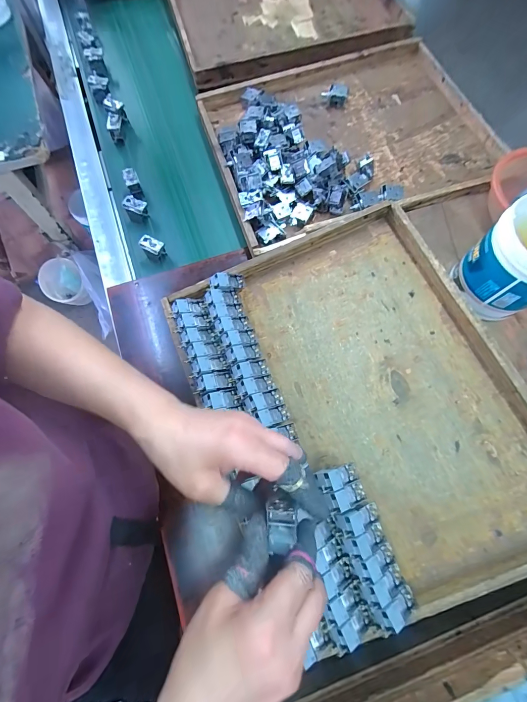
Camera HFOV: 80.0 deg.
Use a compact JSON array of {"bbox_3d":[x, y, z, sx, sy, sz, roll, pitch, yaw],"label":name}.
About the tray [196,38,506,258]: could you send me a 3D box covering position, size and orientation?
[{"bbox_3d":[0.156,-0.405,0.599,0.488,0.050,0.403,-17,72,-4],"label":"tray"}]

